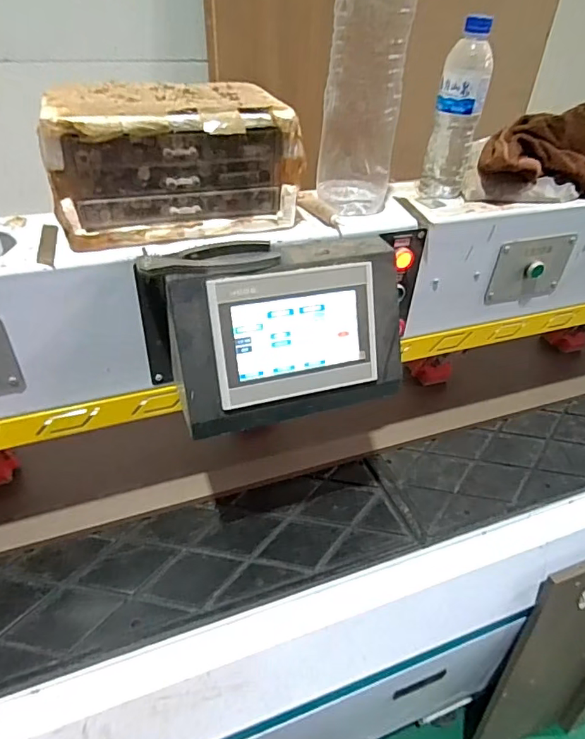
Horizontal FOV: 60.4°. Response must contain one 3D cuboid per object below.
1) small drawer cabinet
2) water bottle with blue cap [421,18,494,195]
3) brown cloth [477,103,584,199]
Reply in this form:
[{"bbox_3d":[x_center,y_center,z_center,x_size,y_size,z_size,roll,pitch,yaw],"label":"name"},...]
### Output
[{"bbox_3d":[-0.138,-0.245,0.590,0.276,0.133,0.145,-12,41,-18],"label":"small drawer cabinet"},{"bbox_3d":[0.223,-0.342,0.684,0.062,0.209,0.055,9,39,6],"label":"water bottle with blue cap"},{"bbox_3d":[0.376,-0.319,0.740,0.227,0.097,0.106,-6,40,-12],"label":"brown cloth"}]

